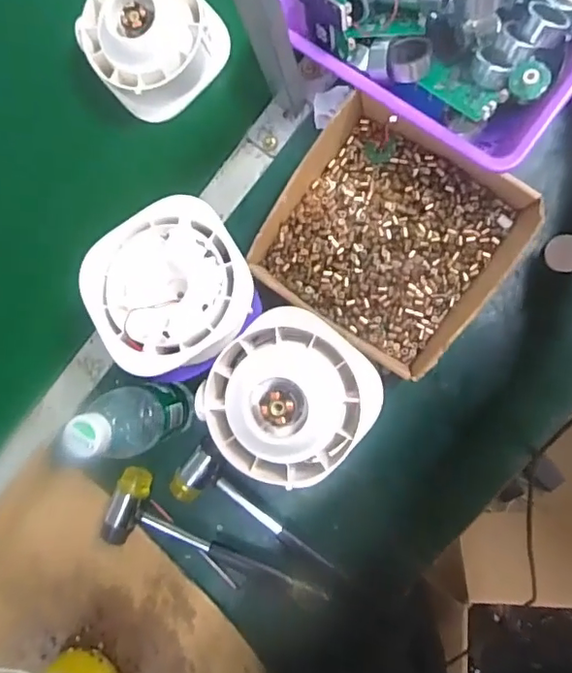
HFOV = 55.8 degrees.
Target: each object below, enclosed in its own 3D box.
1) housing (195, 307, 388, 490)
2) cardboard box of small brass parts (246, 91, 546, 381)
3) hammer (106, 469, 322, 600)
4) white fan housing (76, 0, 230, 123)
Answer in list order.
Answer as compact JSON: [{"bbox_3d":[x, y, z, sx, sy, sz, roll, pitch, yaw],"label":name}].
[{"bbox_3d":[0.004,0.051,0.450,0.130,0.069,0.131,0,91,9],"label":"housing"},{"bbox_3d":[0.097,-0.100,0.518,0.222,0.056,0.203,37,97,7],"label":"cardboard box of small brass parts"},{"bbox_3d":[-0.081,0.229,0.569,0.240,0.026,0.082,26,95,8],"label":"hammer"},{"bbox_3d":[-0.147,-0.314,0.563,0.134,0.069,0.135,-43,85,8],"label":"white fan housing"}]

